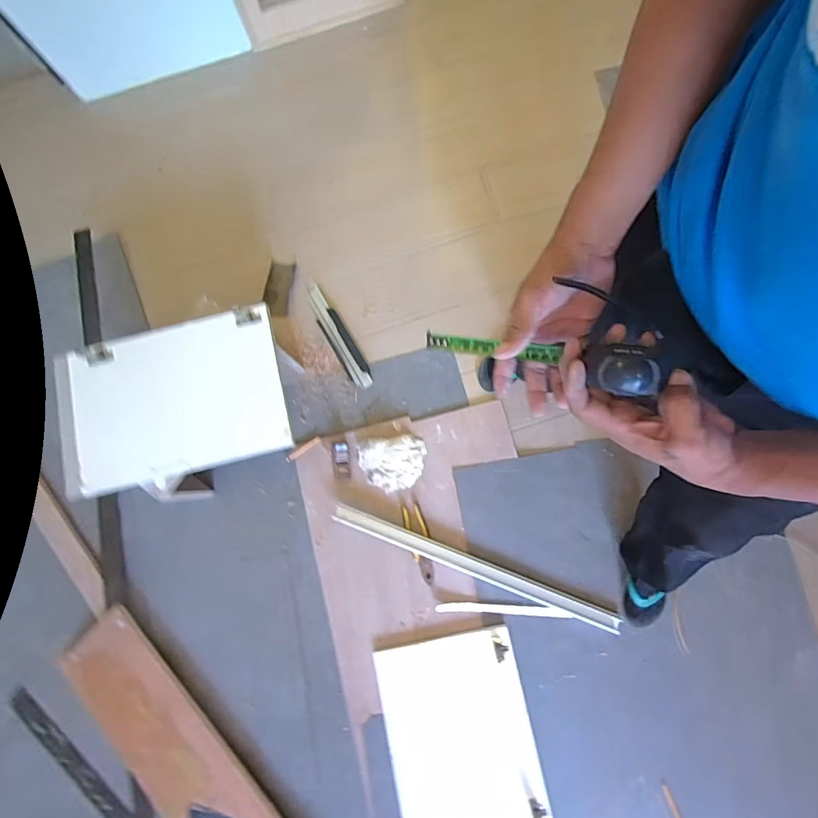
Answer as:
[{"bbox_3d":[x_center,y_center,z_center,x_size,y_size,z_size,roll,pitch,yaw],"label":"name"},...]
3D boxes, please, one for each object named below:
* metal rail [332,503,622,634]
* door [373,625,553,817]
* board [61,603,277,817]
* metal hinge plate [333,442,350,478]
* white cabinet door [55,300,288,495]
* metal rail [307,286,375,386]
[{"bbox_3d":[0.166,0.411,1.168,0.770,0.015,0.047,20,82,7],"label":"metal rail"},{"bbox_3d":[0.128,0.826,1.076,0.347,0.038,0.513,-12,80,2],"label":"door"},{"bbox_3d":[-0.567,0.867,1.102,0.211,0.039,0.807,-43,81,-6],"label":"board"},{"bbox_3d":[-0.182,0.137,1.207,0.041,0.031,0.096,-7,79,0],"label":"metal hinge plate"},{"bbox_3d":[-0.552,-0.023,1.041,0.510,0.027,0.344,-13,84,-3],"label":"white cabinet door"},{"bbox_3d":[-0.211,-0.214,1.308,0.066,0.011,0.351,-30,80,-4],"label":"metal rail"}]

